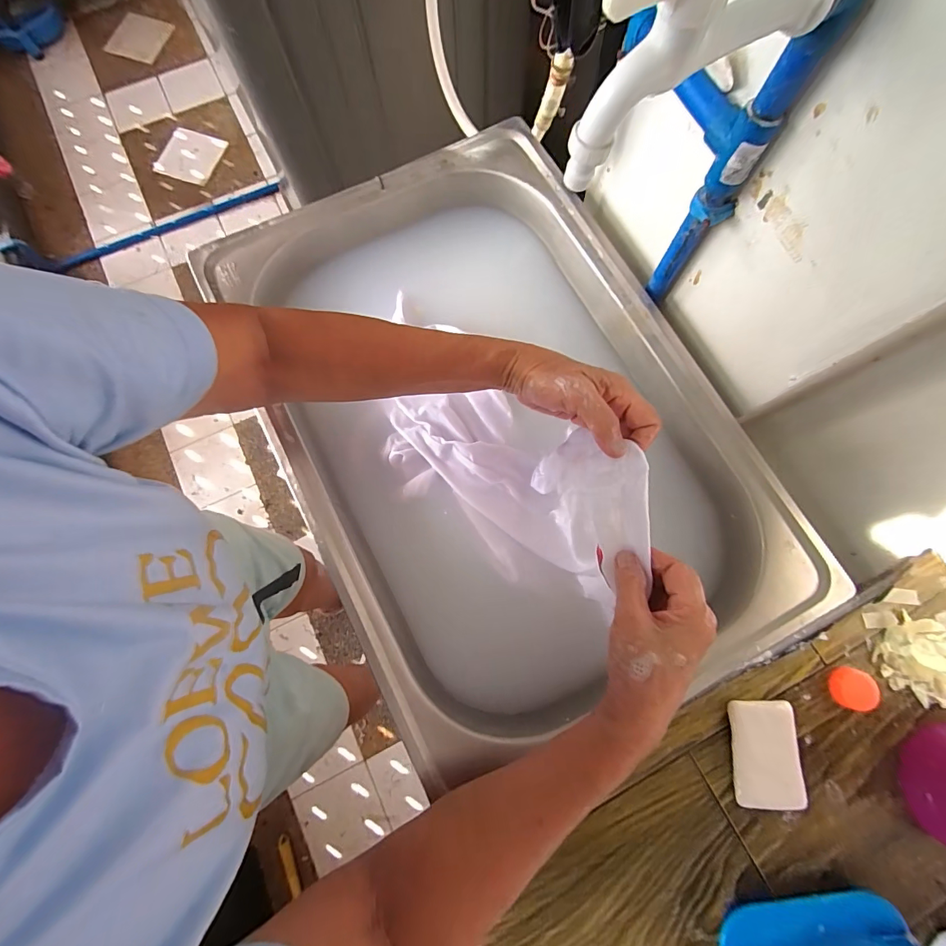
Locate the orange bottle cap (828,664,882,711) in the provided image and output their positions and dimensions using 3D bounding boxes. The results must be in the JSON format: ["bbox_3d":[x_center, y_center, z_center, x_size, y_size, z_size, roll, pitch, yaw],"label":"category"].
[{"bbox_3d":[0.313,0.177,0.347,0.030,0.013,0.032,0,77,0],"label":"orange bottle cap"}]

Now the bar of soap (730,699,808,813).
[{"bbox_3d":[0.232,0.224,0.337,0.052,0.014,0.076,2,77,0],"label":"bar of soap"}]

